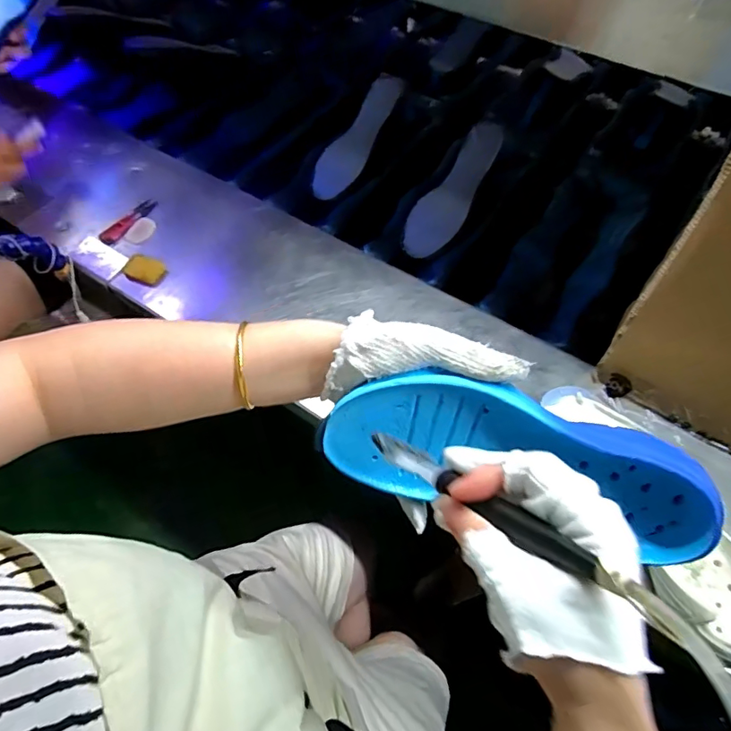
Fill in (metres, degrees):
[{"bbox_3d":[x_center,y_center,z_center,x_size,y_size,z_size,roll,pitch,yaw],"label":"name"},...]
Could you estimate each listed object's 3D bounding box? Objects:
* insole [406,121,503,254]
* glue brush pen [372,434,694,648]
[{"bbox_3d":[0.136,-0.260,0.775,0.068,0.018,0.223,36,93,1],"label":"insole"},{"bbox_3d":[0.064,0.074,0.256,0.013,0.016,0.179,-34,35,-24],"label":"glue brush pen"}]

